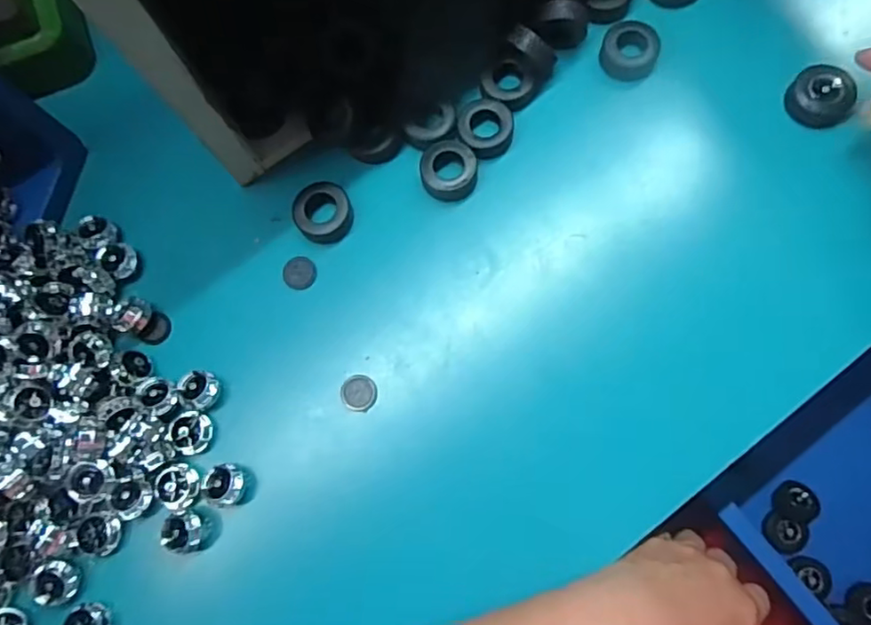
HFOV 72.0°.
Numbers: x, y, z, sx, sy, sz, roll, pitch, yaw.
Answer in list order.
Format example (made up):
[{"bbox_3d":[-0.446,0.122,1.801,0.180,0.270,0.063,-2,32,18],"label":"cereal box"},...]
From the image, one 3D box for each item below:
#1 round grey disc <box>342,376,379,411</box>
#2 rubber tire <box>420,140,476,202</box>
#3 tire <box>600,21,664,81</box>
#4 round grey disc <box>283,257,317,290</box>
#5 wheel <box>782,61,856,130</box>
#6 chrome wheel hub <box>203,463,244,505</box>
[{"bbox_3d":[-0.047,0.050,0.375,0.022,0.005,0.021,2,86,-32],"label":"round grey disc"},{"bbox_3d":[0.009,-0.092,0.386,0.036,0.016,0.035,0,75,0],"label":"rubber tire"},{"bbox_3d":[0.129,-0.176,0.397,0.037,0.014,0.041,13,76,4],"label":"tire"},{"bbox_3d":[-0.087,-0.026,0.389,0.021,0.006,0.022,0,75,0],"label":"round grey disc"},{"bbox_3d":[0.246,-0.137,0.380,0.040,0.018,0.033,43,80,10],"label":"wheel"},{"bbox_3d":[-0.126,0.102,0.356,0.022,0.014,0.022,0,75,0],"label":"chrome wheel hub"}]

